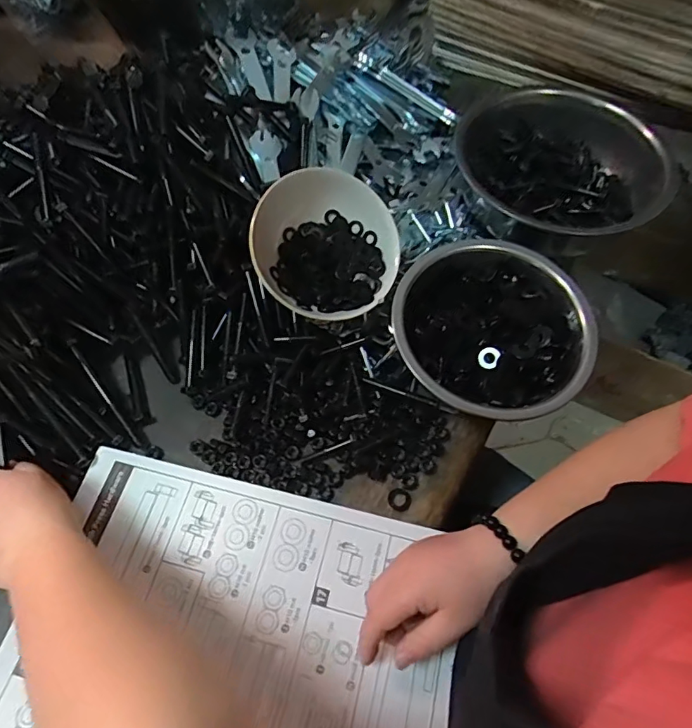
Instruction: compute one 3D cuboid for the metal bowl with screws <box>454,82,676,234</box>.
[{"bbox_3d":[0.220,-0.206,0.542,0.202,0.065,0.226,8,62,4],"label":"metal bowl with screws"}]

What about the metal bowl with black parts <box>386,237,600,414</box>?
[{"bbox_3d":[0.124,-0.035,0.453,0.161,0.072,0.165,0,62,0],"label":"metal bowl with black parts"}]

